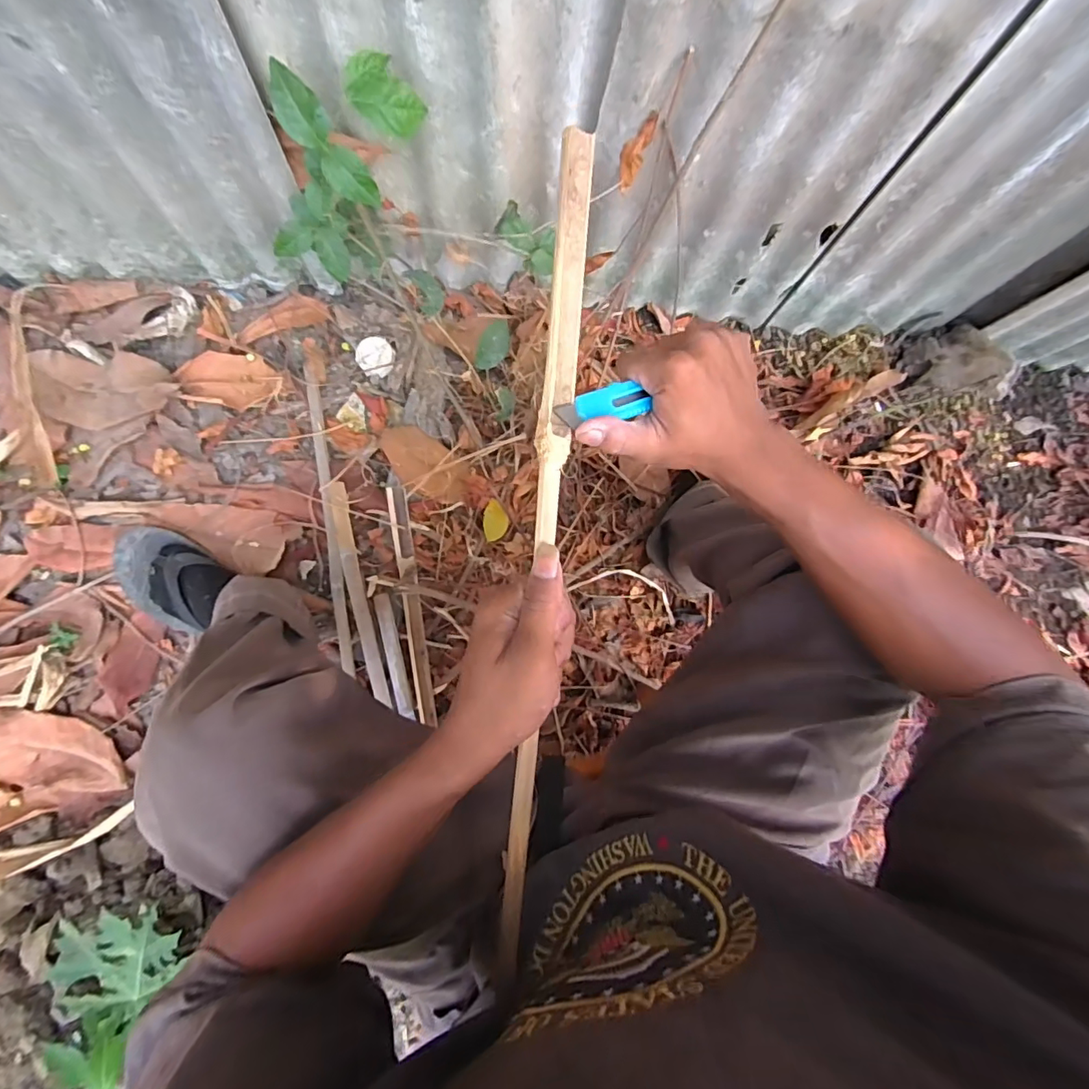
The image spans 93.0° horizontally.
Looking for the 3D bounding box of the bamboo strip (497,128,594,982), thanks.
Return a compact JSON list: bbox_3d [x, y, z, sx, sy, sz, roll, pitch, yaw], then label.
[{"bbox_3d":[-0.001,0.015,0.306,0.021,0.012,0.493,5,93,-5],"label":"bamboo strip"}]

